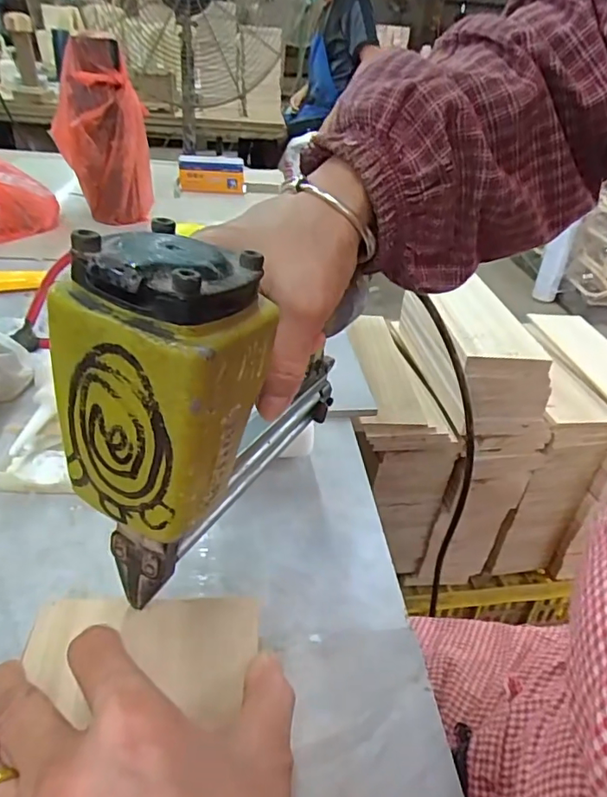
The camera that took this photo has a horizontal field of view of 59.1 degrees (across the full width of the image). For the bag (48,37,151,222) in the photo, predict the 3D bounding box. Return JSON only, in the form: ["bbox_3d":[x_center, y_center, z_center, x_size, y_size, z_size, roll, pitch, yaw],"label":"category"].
[{"bbox_3d":[-0.315,-0.409,0.836,0.139,0.254,0.103,-5,36,-17],"label":"bag"}]

